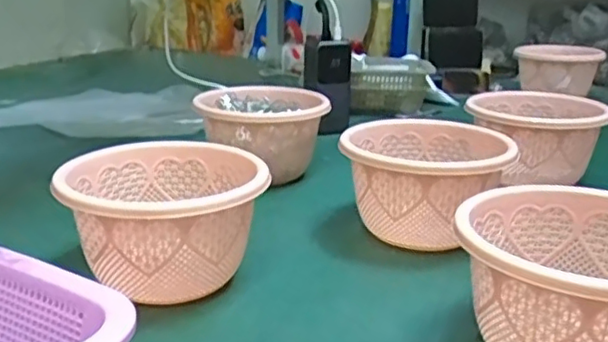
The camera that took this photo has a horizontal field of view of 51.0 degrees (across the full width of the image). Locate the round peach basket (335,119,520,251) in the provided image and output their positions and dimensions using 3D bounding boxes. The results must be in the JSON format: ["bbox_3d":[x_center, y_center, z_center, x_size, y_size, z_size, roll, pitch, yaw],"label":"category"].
[{"bbox_3d":[0.104,0.015,0.559,0.135,0.090,0.133,2,18,-1],"label":"round peach basket"}]

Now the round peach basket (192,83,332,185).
[{"bbox_3d":[-0.044,-0.040,0.711,0.137,0.085,0.139,4,18,5],"label":"round peach basket"}]

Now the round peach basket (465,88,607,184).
[{"bbox_3d":[0.246,-0.030,0.702,0.150,0.094,0.137,2,18,-1],"label":"round peach basket"}]

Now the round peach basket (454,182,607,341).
[{"bbox_3d":[0.162,0.074,0.379,0.136,0.090,0.141,2,18,-1],"label":"round peach basket"}]

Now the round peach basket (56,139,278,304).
[{"bbox_3d":[-0.104,0.039,0.470,0.135,0.086,0.133,2,18,-1],"label":"round peach basket"}]

